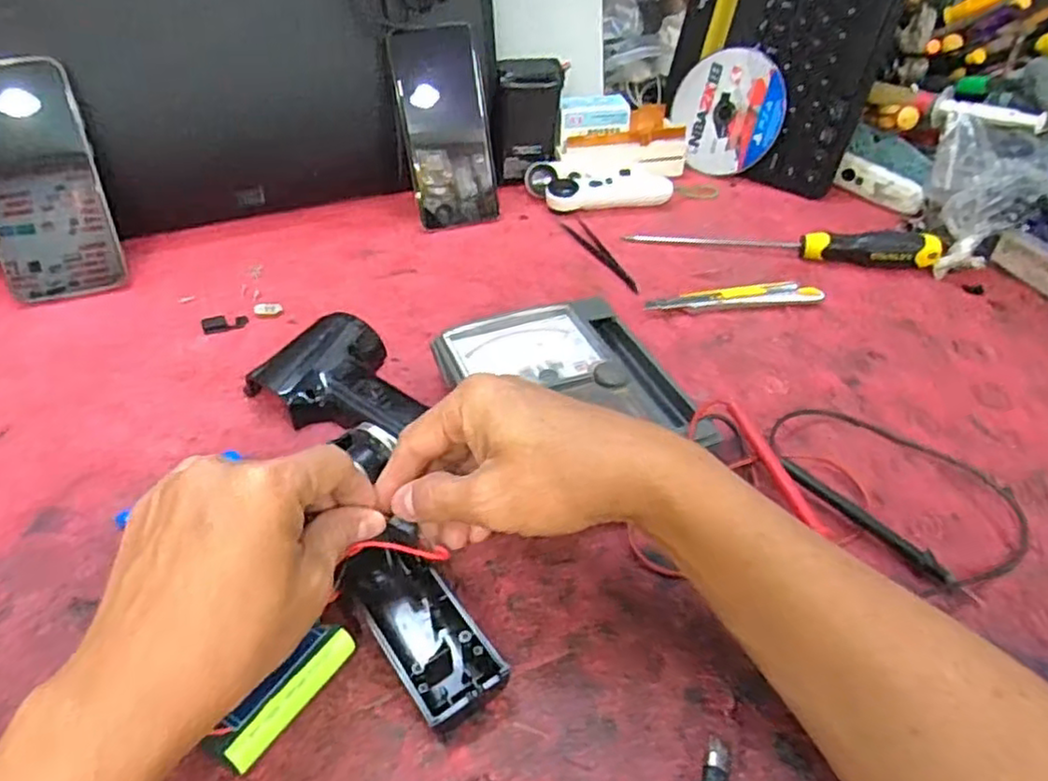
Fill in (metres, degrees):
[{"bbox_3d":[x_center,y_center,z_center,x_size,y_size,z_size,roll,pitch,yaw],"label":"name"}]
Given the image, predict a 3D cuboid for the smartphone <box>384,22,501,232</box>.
[{"bbox_3d":[-0.064,-0.221,0.596,0.074,0.156,0.015,-14,17,-14],"label":"smartphone"}]

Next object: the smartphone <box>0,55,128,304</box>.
[{"bbox_3d":[-0.347,-0.147,0.498,0.077,0.160,0.007,-14,21,-22],"label":"smartphone"}]

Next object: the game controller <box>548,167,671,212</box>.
[{"bbox_3d":[0.078,-0.183,0.650,0.114,0.027,0.046,-9,43,-12],"label":"game controller"}]

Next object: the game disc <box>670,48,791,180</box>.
[{"bbox_3d":[0.203,-0.276,0.692,0.009,0.110,0.113,-15,82,-48],"label":"game disc"}]

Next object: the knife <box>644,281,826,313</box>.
[{"bbox_3d":[0.159,-0.072,0.530,0.131,0.018,0.019,-1,42,-4],"label":"knife"}]

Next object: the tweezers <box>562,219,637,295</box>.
[{"bbox_3d":[0.068,-0.116,0.587,0.019,0.006,0.124,-15,44,-18],"label":"tweezers"}]

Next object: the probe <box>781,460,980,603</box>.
[{"bbox_3d":[0.185,0.072,0.370,0.010,0.015,0.108,-31,51,-32],"label":"probe"}]

